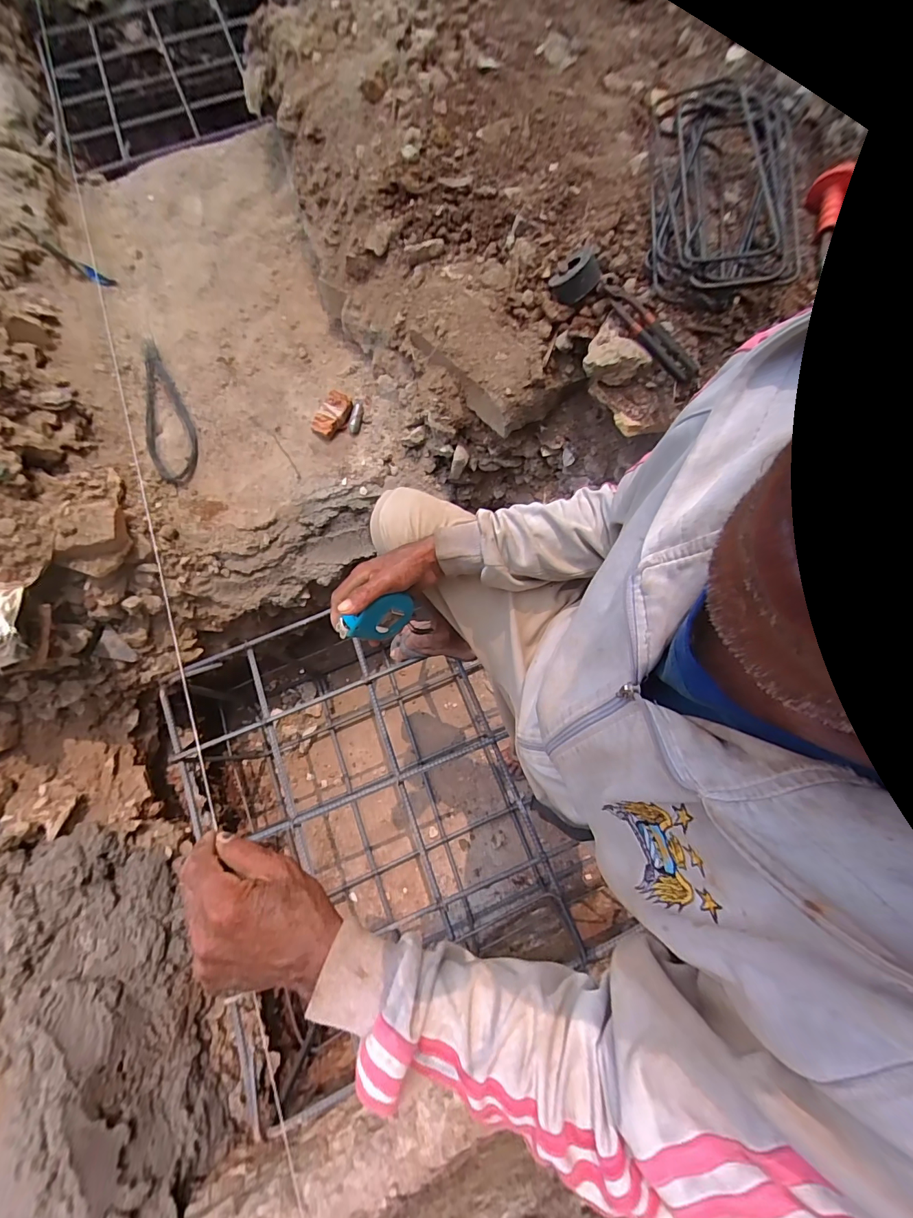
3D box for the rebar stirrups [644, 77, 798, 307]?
[{"bbox_3d":[0.485,-0.775,0.785,0.252,0.092,0.482,6,72,3],"label":"rebar stirrups"}]

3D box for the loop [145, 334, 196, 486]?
[{"bbox_3d":[-0.681,-0.459,1.003,0.102,0.016,0.411,-25,74,-7],"label":"loop"}]

